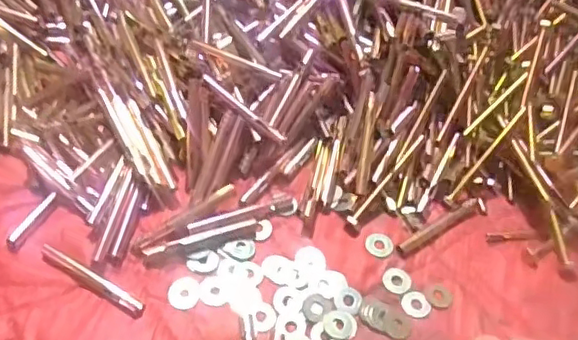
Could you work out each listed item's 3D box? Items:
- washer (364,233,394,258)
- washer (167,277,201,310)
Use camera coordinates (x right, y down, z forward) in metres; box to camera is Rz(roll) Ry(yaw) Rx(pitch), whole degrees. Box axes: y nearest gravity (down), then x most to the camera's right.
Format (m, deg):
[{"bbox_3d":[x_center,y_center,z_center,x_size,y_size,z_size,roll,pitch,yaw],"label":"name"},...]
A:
[{"bbox_3d":[0.073,0.060,0.496,0.022,0.004,0.020,4,52,-4],"label":"washer"},{"bbox_3d":[-0.077,0.090,0.456,0.023,0.004,0.026,18,52,7],"label":"washer"}]

